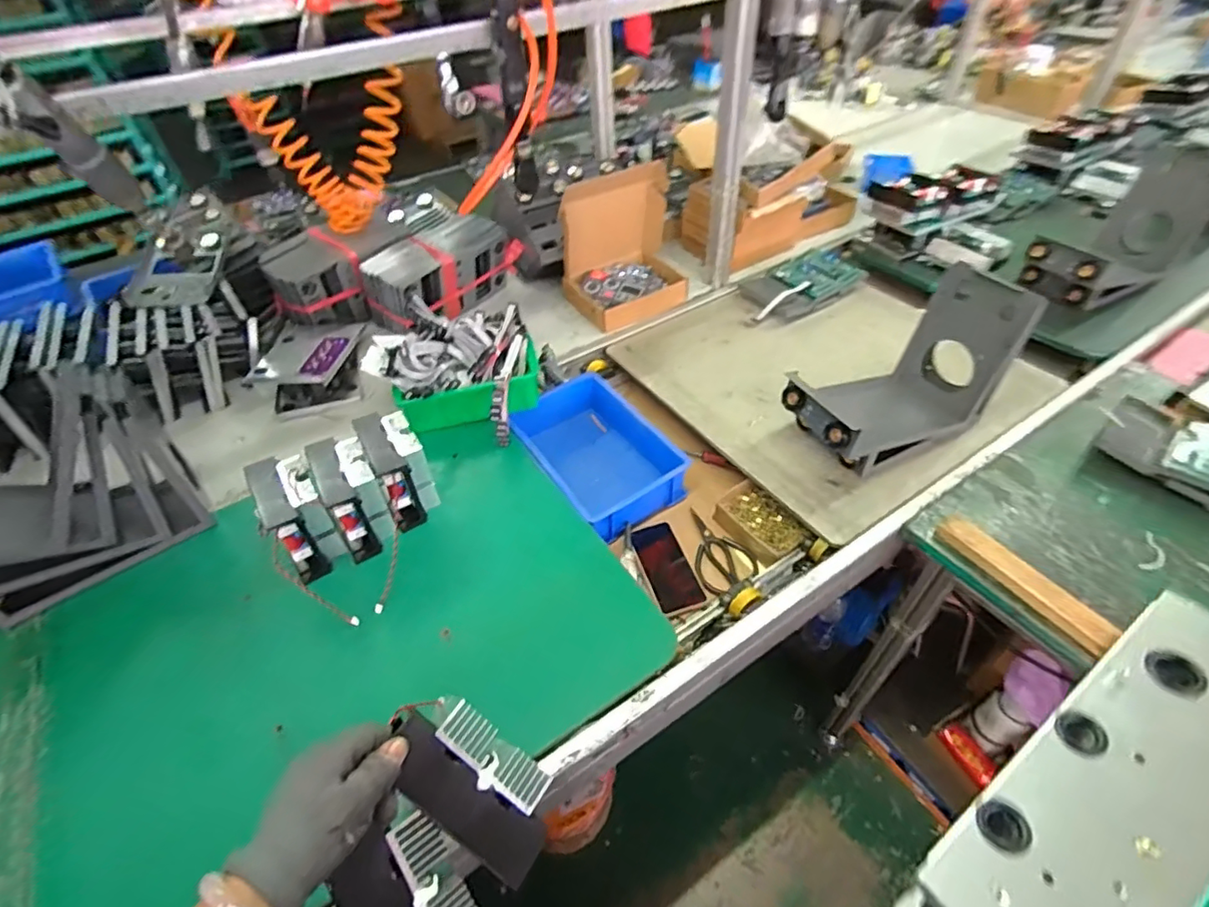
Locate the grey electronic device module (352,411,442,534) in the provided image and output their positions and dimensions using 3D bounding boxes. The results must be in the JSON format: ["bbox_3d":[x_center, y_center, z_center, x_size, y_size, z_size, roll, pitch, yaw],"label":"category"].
[{"bbox_3d":[-0.301,0.023,0.847,0.072,0.129,0.129,-26,49,-17],"label":"grey electronic device module"}]

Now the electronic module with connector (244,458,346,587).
[{"bbox_3d":[-0.421,0.080,0.782,0.077,0.111,0.121,-26,50,-20],"label":"electronic module with connector"}]

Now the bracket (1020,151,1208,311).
[{"bbox_3d":[1.017,-0.433,1.126,0.350,0.186,0.176,-29,50,-19],"label":"bracket"}]

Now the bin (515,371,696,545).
[{"bbox_3d":[-0.008,0.003,0.986,0.206,0.106,0.286,-30,51,-22],"label":"bin"}]

